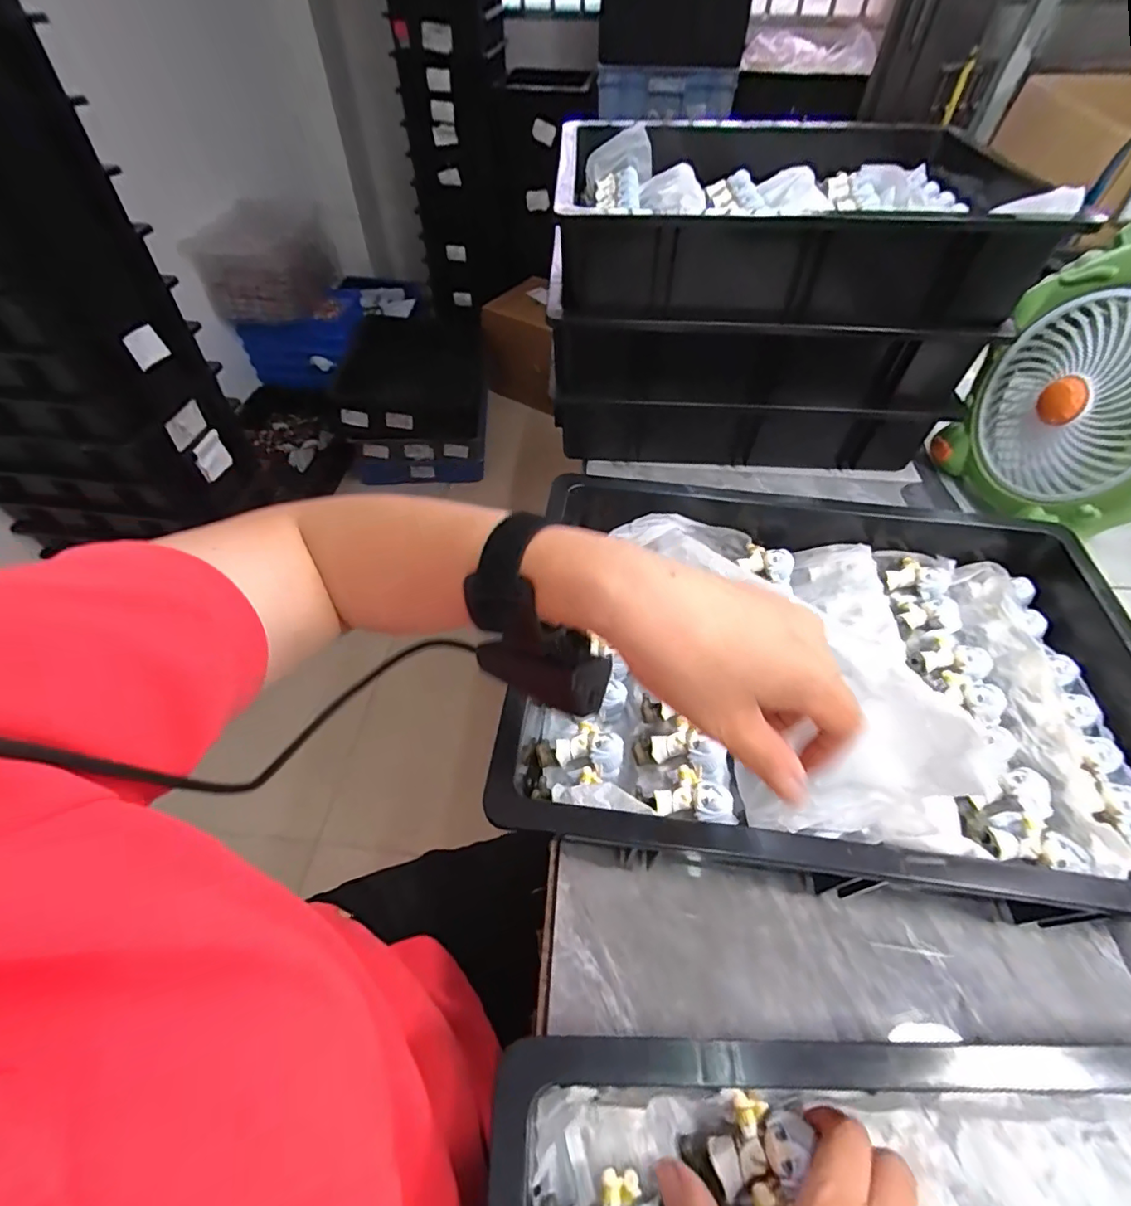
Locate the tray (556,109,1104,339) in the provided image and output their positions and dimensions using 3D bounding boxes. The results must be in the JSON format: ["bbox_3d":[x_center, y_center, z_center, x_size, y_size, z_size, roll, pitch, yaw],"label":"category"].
[{"bbox_3d":[0.223,-0.409,0.574,0.445,0.098,0.355,3,51,2],"label":"tray"}]

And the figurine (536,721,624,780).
[{"bbox_3d":[0.012,0.108,0.404,0.064,0.025,0.043,-5,50,12],"label":"figurine"}]

